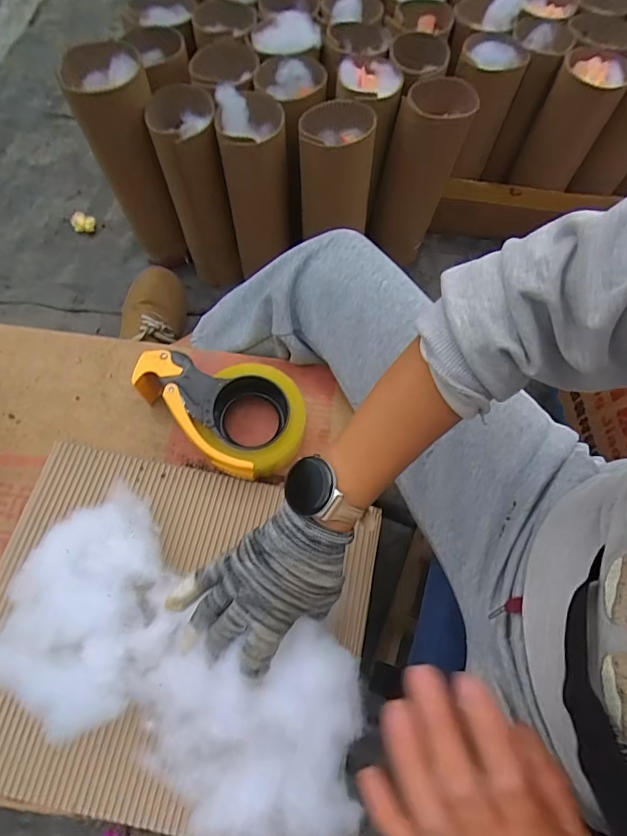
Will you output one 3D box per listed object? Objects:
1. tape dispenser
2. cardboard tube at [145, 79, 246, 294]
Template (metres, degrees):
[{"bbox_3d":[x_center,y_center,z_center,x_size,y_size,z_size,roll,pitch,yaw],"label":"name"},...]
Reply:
[{"bbox_3d":[-0.091,-0.017,0.487,0.171,0.060,0.120,35,69,12],"label":"tape dispenser"},{"bbox_3d":[-0.174,-0.324,0.714,0.087,0.283,0.101,-18,68,-10],"label":"cardboard tube"}]

